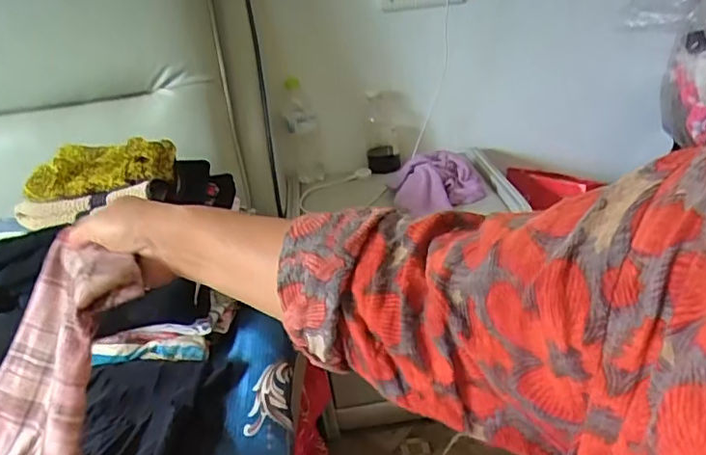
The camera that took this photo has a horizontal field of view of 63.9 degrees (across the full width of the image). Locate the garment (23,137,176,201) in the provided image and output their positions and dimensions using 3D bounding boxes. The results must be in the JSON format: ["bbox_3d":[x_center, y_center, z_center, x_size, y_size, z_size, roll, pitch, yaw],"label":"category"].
[{"bbox_3d":[-0.346,-0.087,0.782,0.189,0.047,0.116,-10,26,-4],"label":"garment"}]

